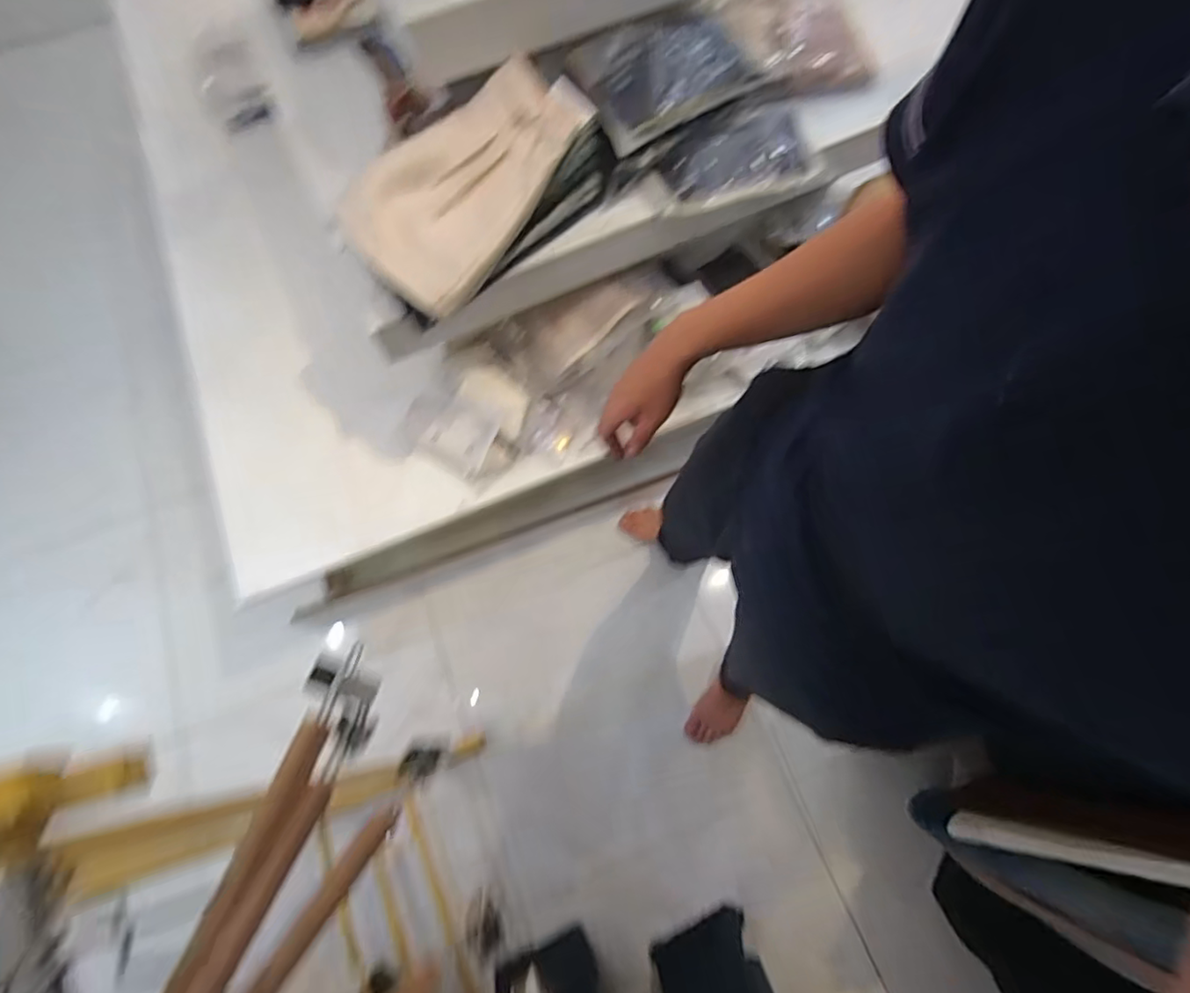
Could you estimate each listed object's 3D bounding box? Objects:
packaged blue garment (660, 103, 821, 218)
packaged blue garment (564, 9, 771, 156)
[{"bbox_3d":[0.253,-0.631,1.135,0.286,0.025,0.154,-18,84,-5],"label":"packaged blue garment"},{"bbox_3d":[0.141,-0.762,1.077,0.324,0.049,0.179,-32,98,-12],"label":"packaged blue garment"}]

